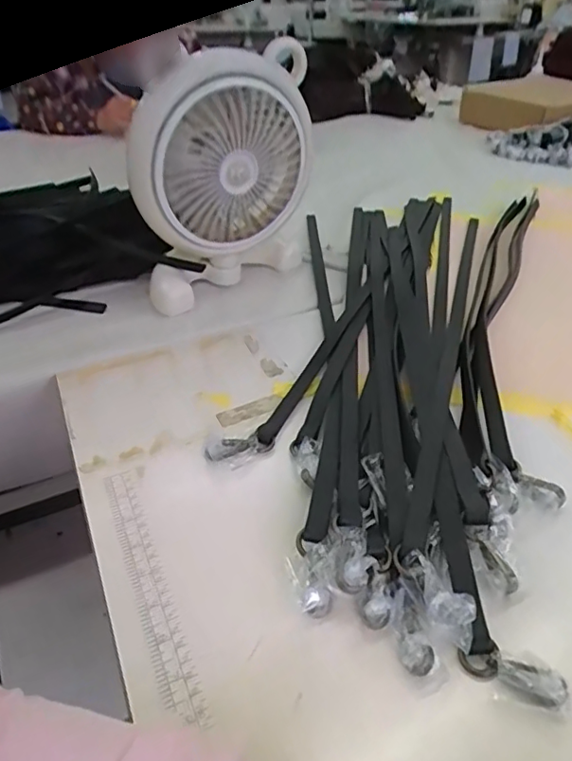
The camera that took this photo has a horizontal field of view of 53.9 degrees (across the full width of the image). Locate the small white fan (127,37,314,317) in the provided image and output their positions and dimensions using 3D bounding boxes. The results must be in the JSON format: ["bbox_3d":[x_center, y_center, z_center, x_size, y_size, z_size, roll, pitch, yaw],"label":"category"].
[{"bbox_3d":[-0.085,-0.249,0.685,0.215,0.262,0.116,-29,44,-34],"label":"small white fan"}]

